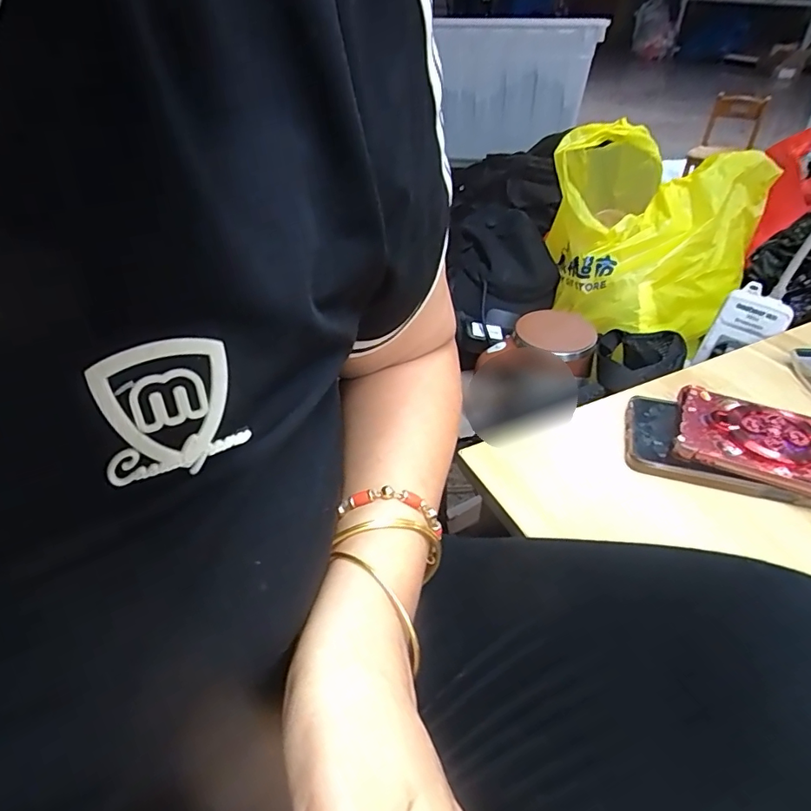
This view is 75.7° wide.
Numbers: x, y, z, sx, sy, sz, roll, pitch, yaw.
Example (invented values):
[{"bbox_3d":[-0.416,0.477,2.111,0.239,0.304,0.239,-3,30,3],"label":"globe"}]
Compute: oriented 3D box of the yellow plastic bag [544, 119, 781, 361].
[{"bbox_3d":[0.304,-0.233,0.682,0.260,0.167,0.283,21,44,23],"label":"yellow plastic bag"}]

